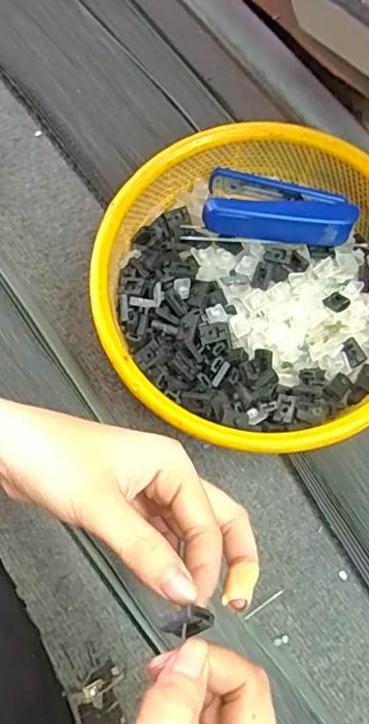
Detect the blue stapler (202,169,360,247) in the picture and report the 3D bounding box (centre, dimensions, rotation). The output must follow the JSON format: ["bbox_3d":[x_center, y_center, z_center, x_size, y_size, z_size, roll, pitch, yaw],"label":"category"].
[{"bbox_3d":[0.070,-0.111,0.409,0.107,0.024,0.051,12,73,1],"label":"blue stapler"}]

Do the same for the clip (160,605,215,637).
[{"bbox_3d":[0.001,0.101,0.219,0.020,0.010,0.010,-19,76,-5],"label":"clip"}]

